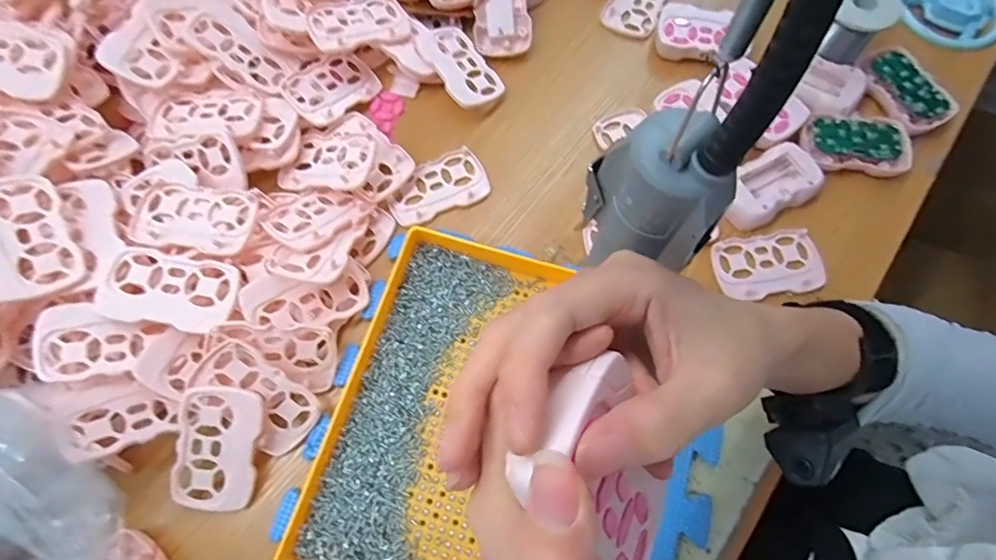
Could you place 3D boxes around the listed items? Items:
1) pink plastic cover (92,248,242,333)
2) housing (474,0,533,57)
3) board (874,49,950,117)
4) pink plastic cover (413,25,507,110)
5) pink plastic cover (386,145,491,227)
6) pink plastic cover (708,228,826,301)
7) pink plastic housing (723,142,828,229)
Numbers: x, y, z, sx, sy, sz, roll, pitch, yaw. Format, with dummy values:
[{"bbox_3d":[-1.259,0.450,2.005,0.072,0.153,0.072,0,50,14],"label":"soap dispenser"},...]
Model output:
[{"bbox_3d":[-0.237,0.007,0.360,0.086,0.017,0.053,7,71,2],"label":"pink plastic cover"},{"bbox_3d":[0.003,-0.263,0.483,0.055,0.014,0.088,-4,98,7],"label":"housing"},{"bbox_3d":[0.382,-0.182,0.464,0.035,0.008,0.075,-30,74,-10],"label":"board"},{"bbox_3d":[-0.037,-0.201,0.467,0.053,0.006,0.089,-31,81,-27],"label":"pink plastic cover"},{"bbox_3d":[-0.054,-0.082,0.443,0.087,0.005,0.053,-23,73,-8],"label":"pink plastic cover"},{"bbox_3d":[0.225,-0.012,0.416,0.088,0.006,0.053,-11,71,-5],"label":"pink plastic cover"},{"bbox_3d":[0.233,-0.081,0.431,0.084,0.021,0.053,-30,74,-10],"label":"pink plastic housing"}]

